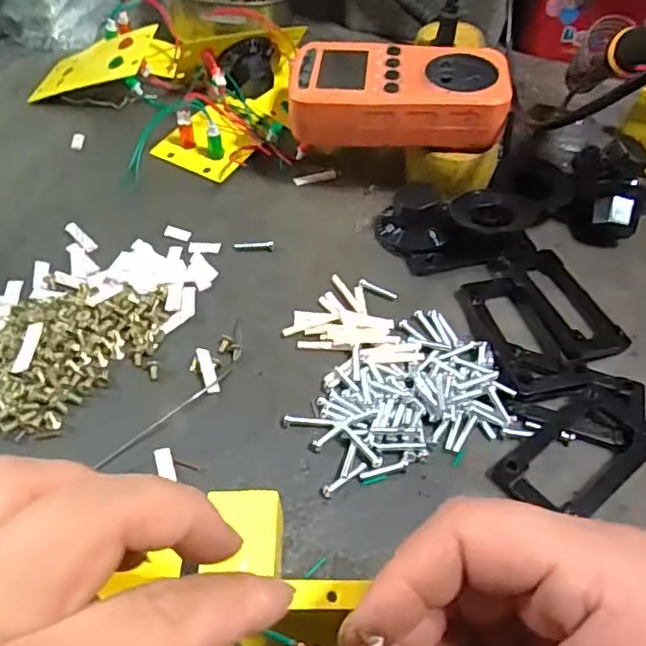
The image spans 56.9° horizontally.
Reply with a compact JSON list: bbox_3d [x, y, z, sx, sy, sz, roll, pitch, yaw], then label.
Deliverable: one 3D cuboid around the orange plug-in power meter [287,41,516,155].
[{"bbox_3d":[0.044,-0.139,0.362,0.128,0.036,0.068,6,52,0],"label":"orange plug-in power meter"}]

